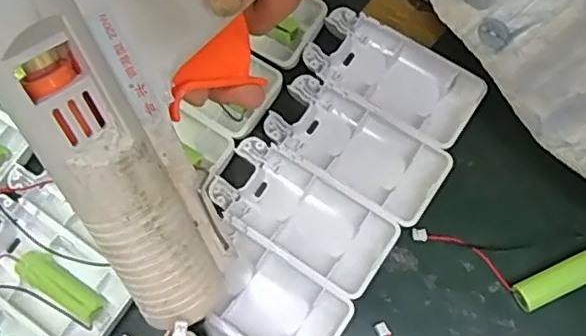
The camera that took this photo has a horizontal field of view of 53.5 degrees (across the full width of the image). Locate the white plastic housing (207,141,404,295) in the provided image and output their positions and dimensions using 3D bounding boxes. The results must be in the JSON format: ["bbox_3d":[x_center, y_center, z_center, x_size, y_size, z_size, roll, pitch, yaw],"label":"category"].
[{"bbox_3d":[0.004,0.024,0.301,0.092,0.013,0.044,33,79,13],"label":"white plastic housing"}]

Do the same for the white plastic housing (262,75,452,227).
[{"bbox_3d":[0.033,-0.011,0.309,0.093,0.013,0.043,31,79,12],"label":"white plastic housing"}]

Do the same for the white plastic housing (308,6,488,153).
[{"bbox_3d":[0.055,-0.051,0.319,0.093,0.014,0.045,32,79,12],"label":"white plastic housing"}]

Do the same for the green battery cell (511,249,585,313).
[{"bbox_3d":[0.133,0.054,0.288,0.051,0.012,0.015,-25,74,-3],"label":"green battery cell"}]

